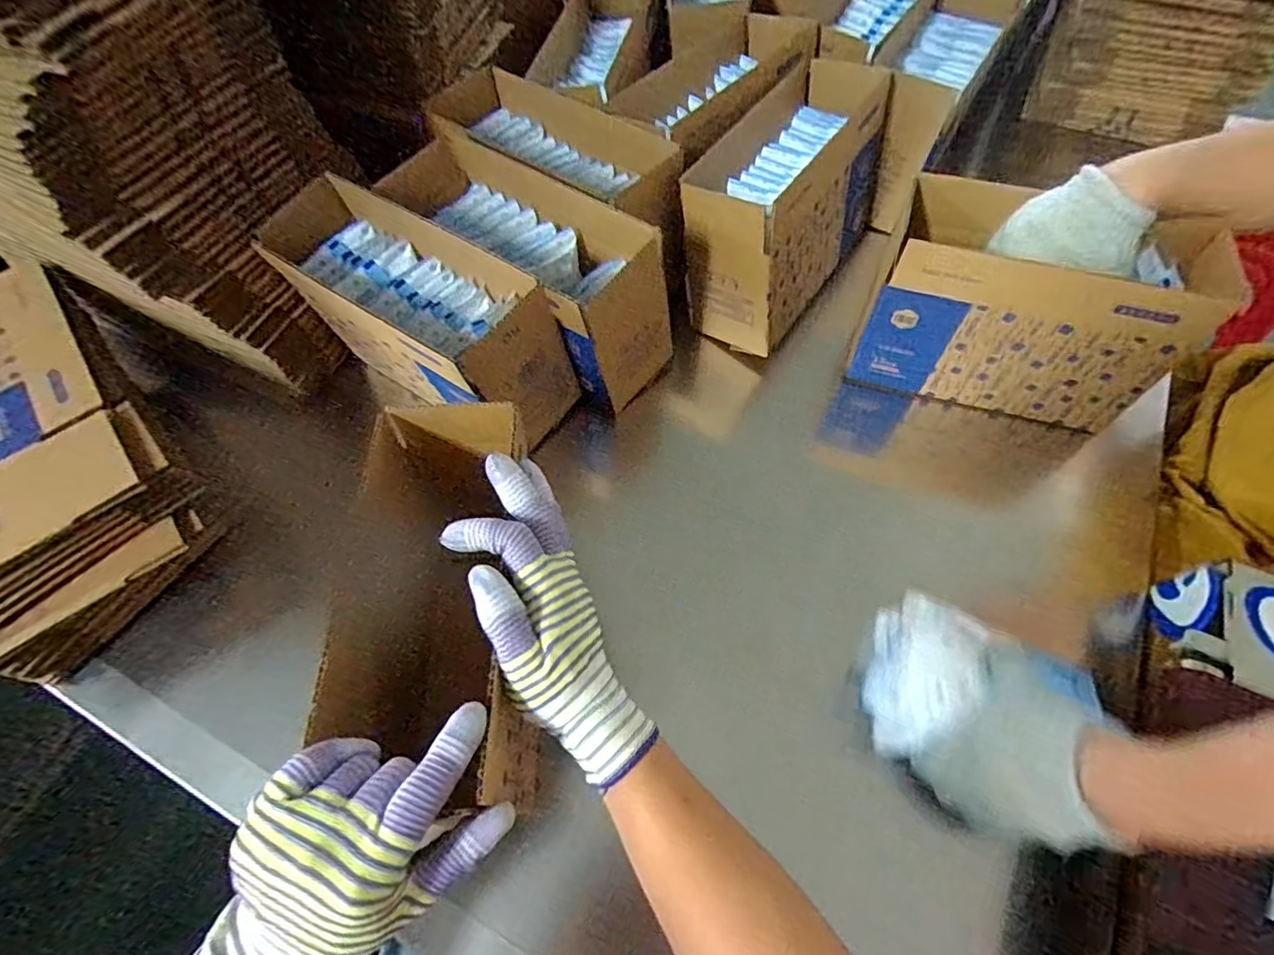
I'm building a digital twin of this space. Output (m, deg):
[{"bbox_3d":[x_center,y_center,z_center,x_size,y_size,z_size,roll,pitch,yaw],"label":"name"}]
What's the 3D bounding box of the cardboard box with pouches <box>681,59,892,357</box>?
[{"bbox_3d":[0.148,-0.273,0.592,0.121,0.156,0.248,32,67,18],"label":"cardboard box with pouches"}]

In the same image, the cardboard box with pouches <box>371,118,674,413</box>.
[{"bbox_3d":[-0.100,-0.188,0.558,0.257,0.148,0.110,32,67,18],"label":"cardboard box with pouches"}]

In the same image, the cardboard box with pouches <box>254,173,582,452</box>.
[{"bbox_3d":[-0.186,-0.135,0.520,0.242,0.138,0.099,30,67,17],"label":"cardboard box with pouches"}]

